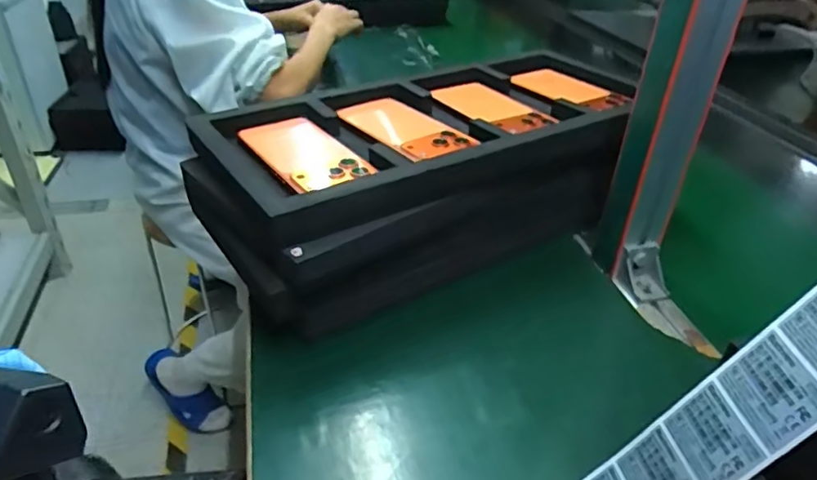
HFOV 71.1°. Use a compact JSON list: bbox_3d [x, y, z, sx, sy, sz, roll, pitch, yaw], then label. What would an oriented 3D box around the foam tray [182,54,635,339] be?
[{"bbox_3d":[0.018,-0.074,0.617,0.449,0.133,0.232,-20,41,-30],"label":"foam tray"}]

